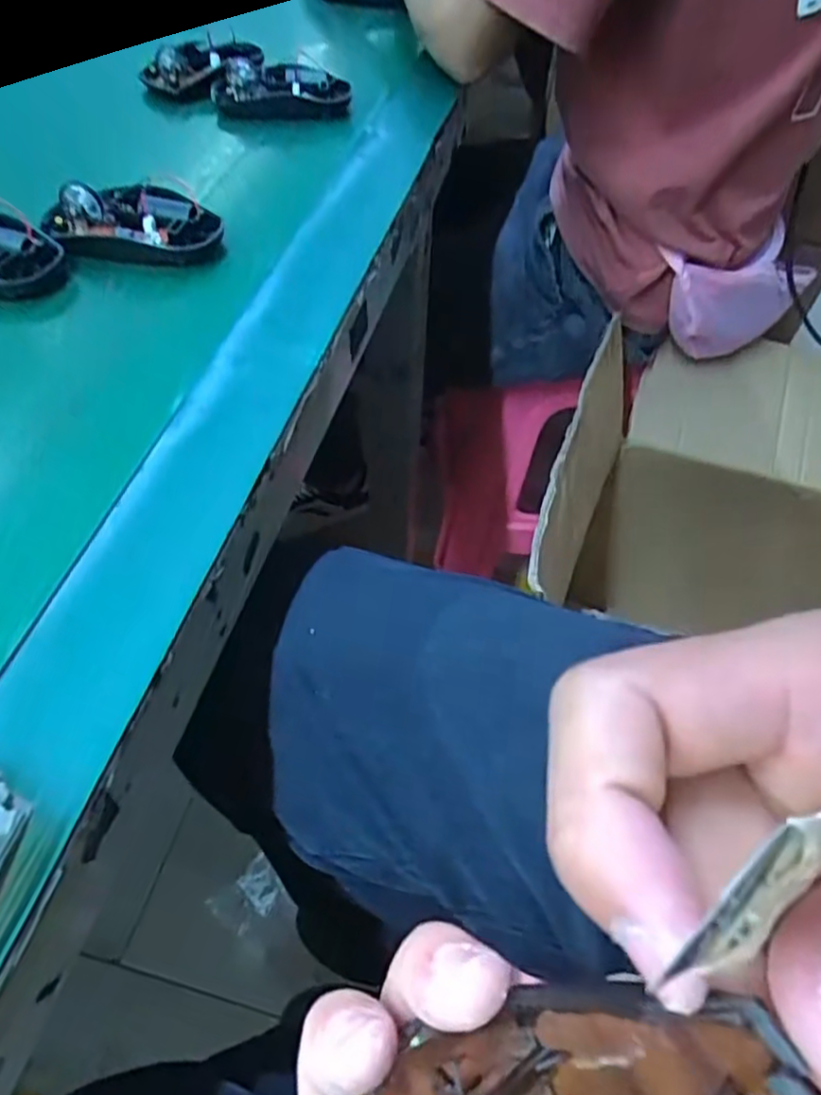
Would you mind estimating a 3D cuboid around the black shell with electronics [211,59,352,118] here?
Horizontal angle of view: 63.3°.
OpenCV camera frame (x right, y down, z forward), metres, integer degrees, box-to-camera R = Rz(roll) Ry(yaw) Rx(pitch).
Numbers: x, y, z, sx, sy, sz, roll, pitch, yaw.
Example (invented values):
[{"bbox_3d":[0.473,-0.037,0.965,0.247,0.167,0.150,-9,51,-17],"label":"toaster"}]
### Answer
[{"bbox_3d":[-0.097,-0.343,0.496,0.097,0.024,0.048,-7,55,-8],"label":"black shell with electronics"}]

